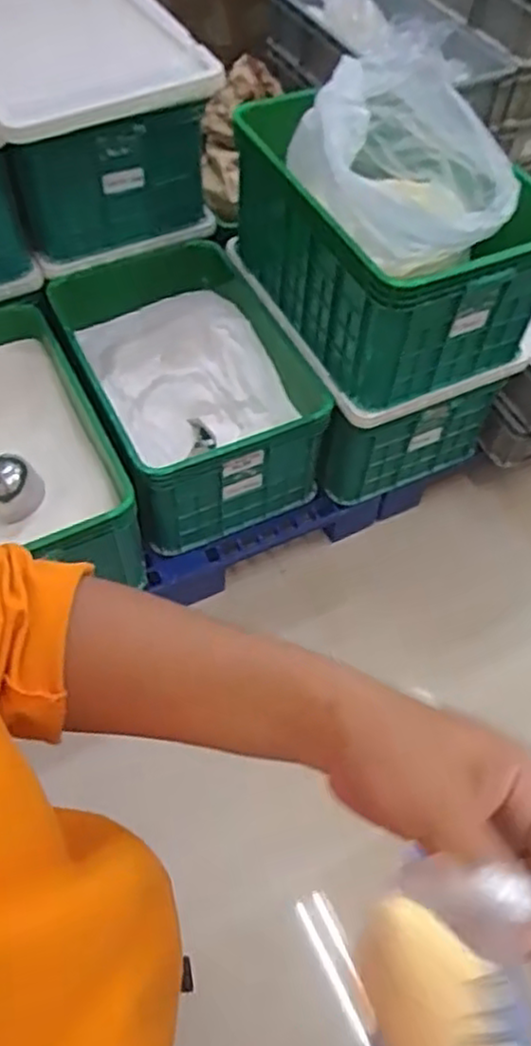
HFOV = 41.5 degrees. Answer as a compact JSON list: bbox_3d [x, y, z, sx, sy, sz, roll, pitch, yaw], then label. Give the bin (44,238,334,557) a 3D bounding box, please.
[{"bbox_3d":[-0.172,-0.302,1.530,0.427,0.249,0.620,-21,60,-17],"label":"bin"}]

